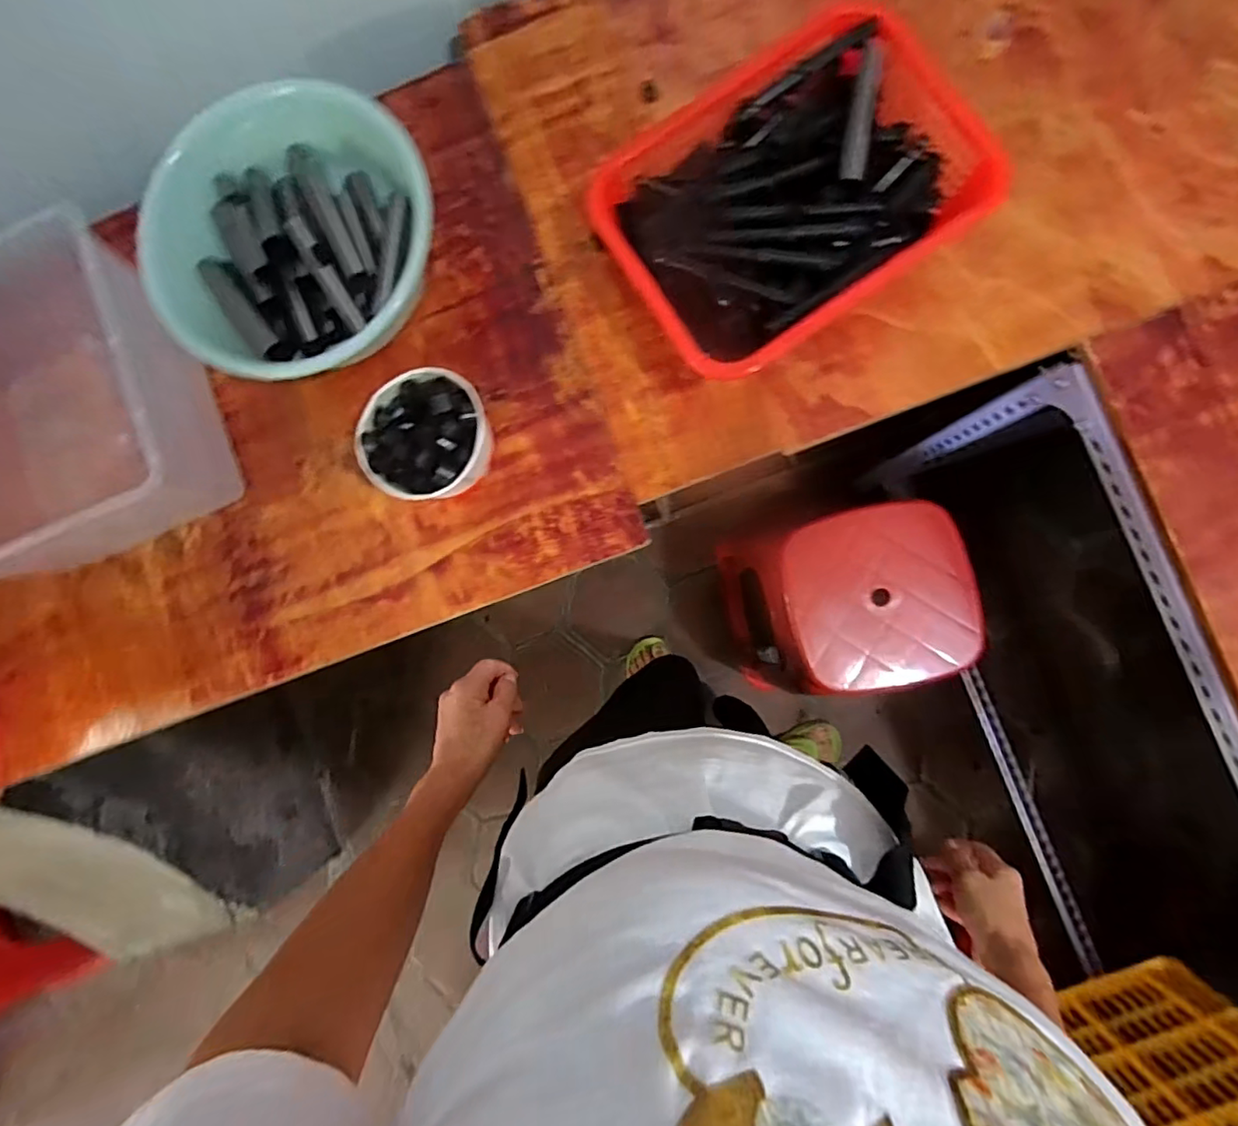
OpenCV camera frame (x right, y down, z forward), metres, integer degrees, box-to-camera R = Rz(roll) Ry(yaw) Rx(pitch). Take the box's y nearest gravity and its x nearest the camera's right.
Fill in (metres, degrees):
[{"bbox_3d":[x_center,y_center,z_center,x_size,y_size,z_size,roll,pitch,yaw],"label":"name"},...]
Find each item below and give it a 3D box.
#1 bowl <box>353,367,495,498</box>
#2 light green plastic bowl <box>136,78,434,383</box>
[{"bbox_3d":[-0.198,-0.131,0.612,0.127,0.081,0.128,0,87,6],"label":"bowl"},{"bbox_3d":[-0.338,-0.338,0.624,0.279,0.105,0.277,0,87,6],"label":"light green plastic bowl"}]

